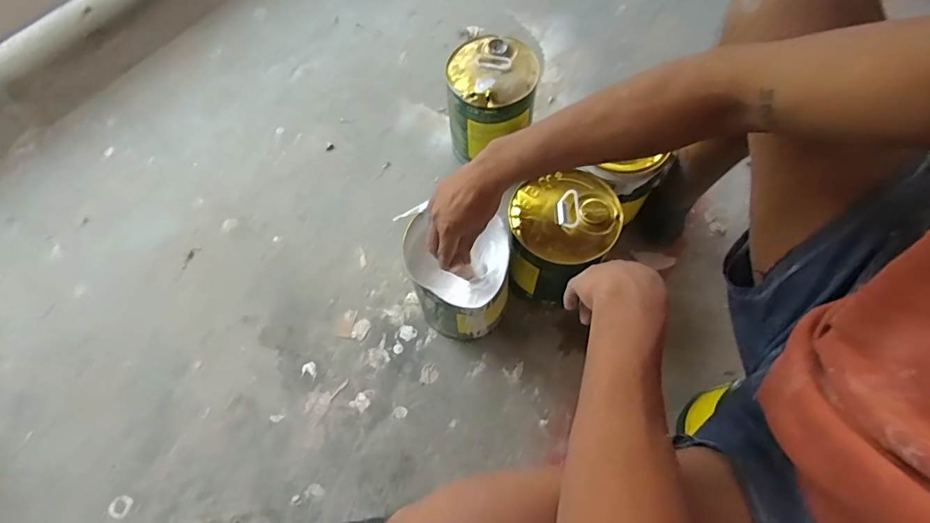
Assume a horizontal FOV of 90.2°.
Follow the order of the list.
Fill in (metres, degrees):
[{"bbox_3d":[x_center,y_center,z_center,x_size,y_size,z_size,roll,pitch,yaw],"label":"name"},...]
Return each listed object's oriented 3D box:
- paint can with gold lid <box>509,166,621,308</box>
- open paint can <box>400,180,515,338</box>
[{"bbox_3d":[0.149,-0.028,0.757,0.156,0.176,0.160,-1,66,2],"label":"paint can with gold lid"},{"bbox_3d":[-0.006,0.033,0.759,0.155,0.200,0.144,-1,66,2],"label":"open paint can"}]

